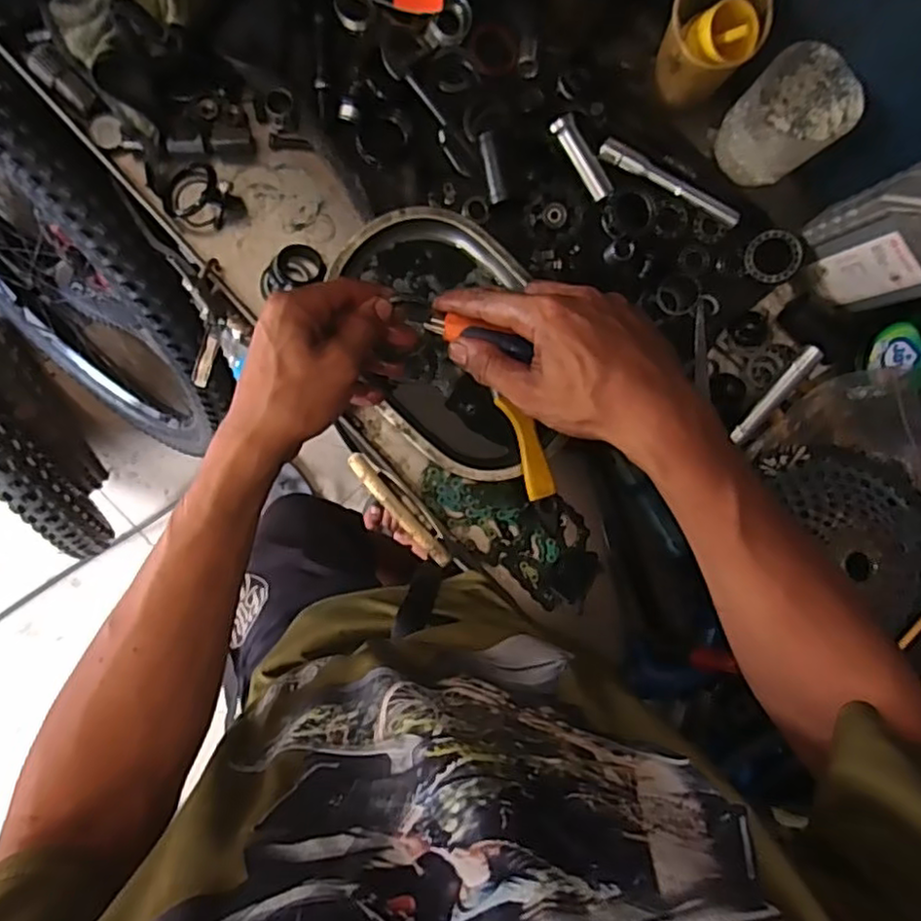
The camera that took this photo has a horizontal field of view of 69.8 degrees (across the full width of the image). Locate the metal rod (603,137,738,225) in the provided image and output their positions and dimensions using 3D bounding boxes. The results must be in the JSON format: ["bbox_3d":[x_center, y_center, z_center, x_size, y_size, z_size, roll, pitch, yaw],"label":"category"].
[{"bbox_3d":[0.169,-0.222,0.531,0.124,0.015,0.018,26,88,-6],"label":"metal rod"}]

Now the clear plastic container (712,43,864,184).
[{"bbox_3d":[0.242,-0.258,0.504,0.062,0.095,0.068,-44,95,-4],"label":"clear plastic container"}]

